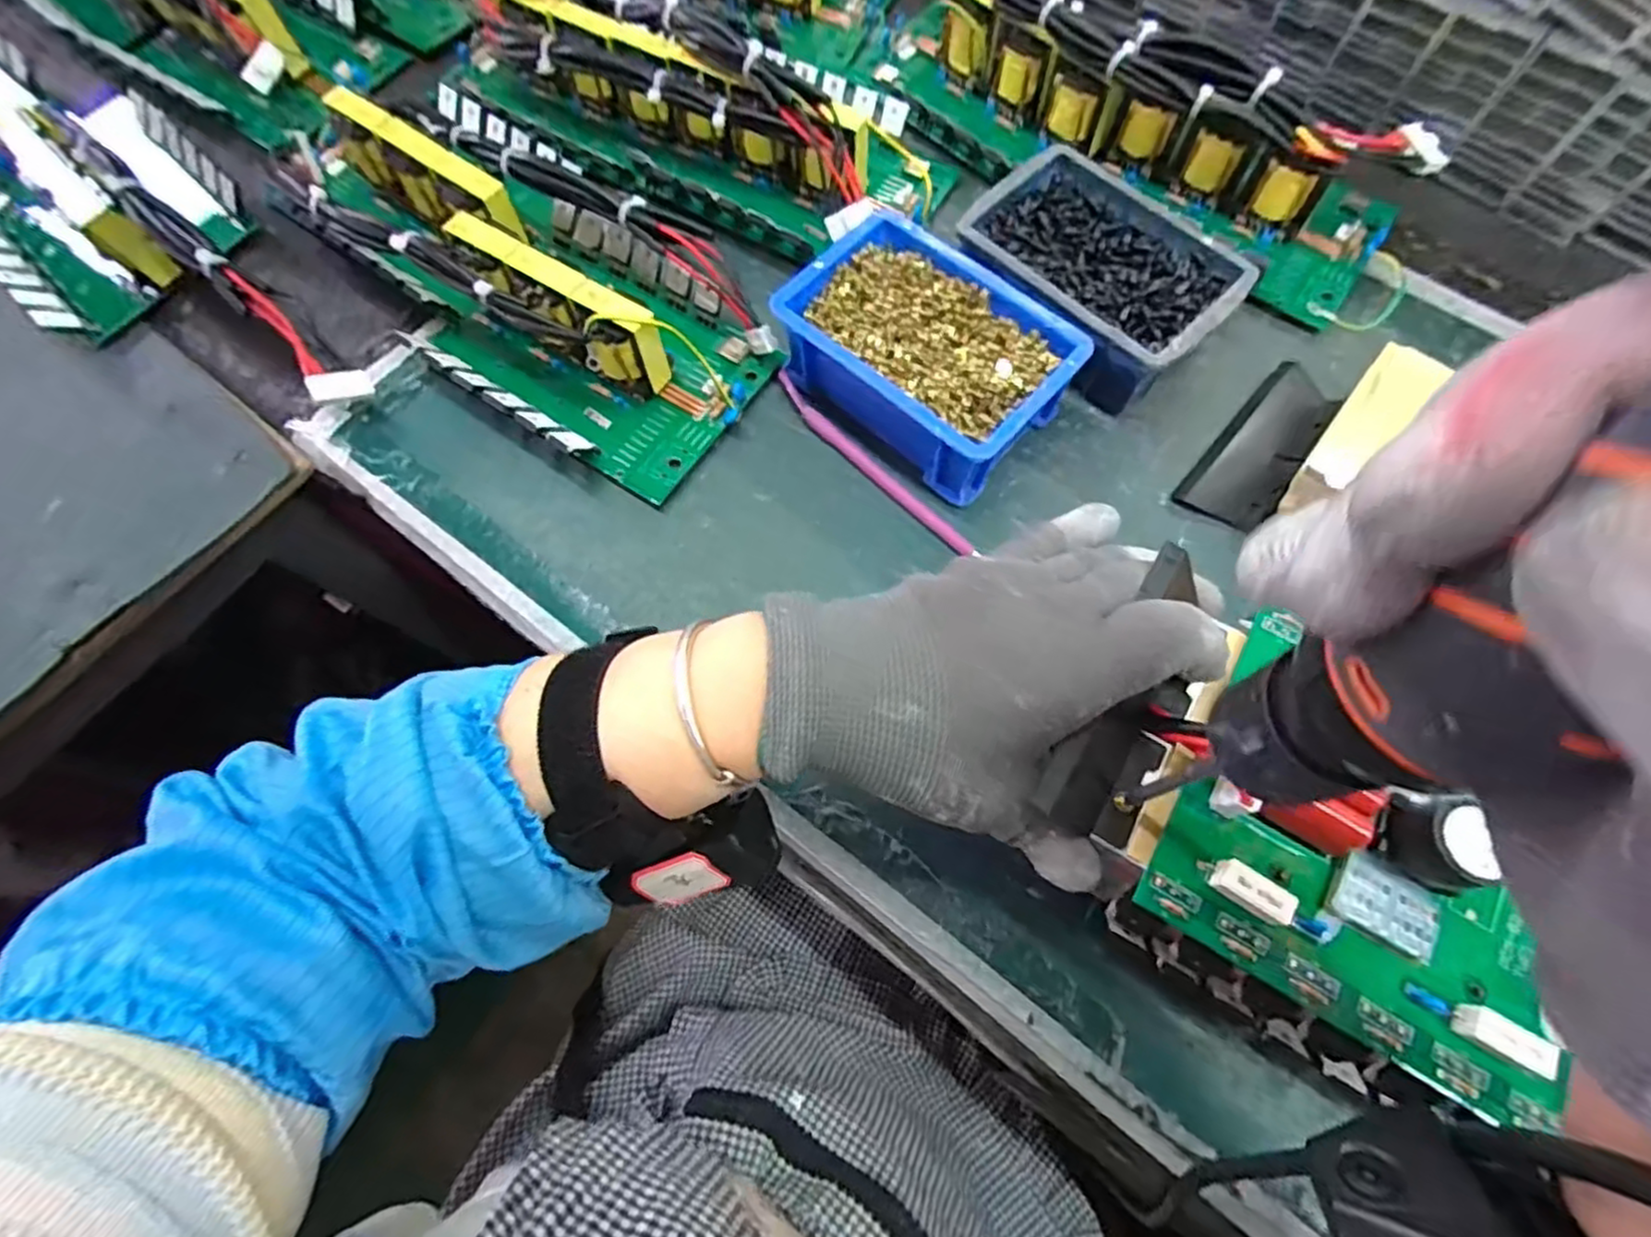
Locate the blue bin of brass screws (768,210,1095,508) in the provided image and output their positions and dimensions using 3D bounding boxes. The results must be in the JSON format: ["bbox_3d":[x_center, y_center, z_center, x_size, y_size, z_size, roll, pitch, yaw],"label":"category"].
[{"bbox_3d":[0.054,-0.143,0.389,0.149,0.050,0.104,43,77,14],"label":"blue bin of brass screws"}]

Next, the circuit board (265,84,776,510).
[{"bbox_3d":[-0.189,-0.221,0.419,0.357,0.054,0.152,42,77,14],"label":"circuit board"}]

